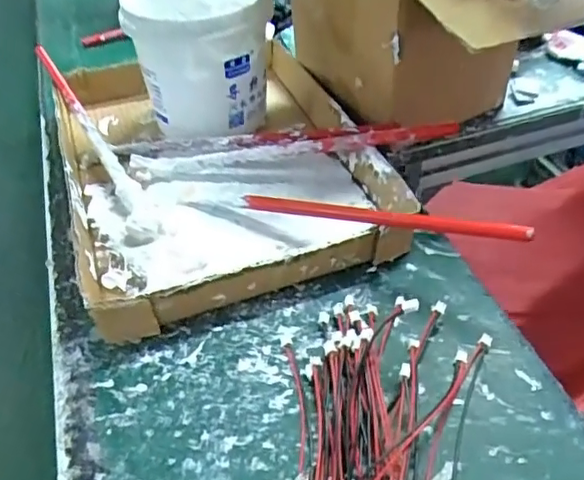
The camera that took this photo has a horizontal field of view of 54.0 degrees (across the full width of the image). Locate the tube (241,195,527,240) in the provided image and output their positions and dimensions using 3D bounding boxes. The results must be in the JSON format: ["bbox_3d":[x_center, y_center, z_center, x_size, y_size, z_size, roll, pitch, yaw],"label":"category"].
[{"bbox_3d":[0.052,-0.016,0.386,0.202,0.014,0.006,9,44,31],"label":"tube"}]

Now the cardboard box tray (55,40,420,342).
[{"bbox_3d":[-0.067,-0.075,0.486,0.230,0.038,0.321,-17,47,-12],"label":"cardboard box tray"}]

